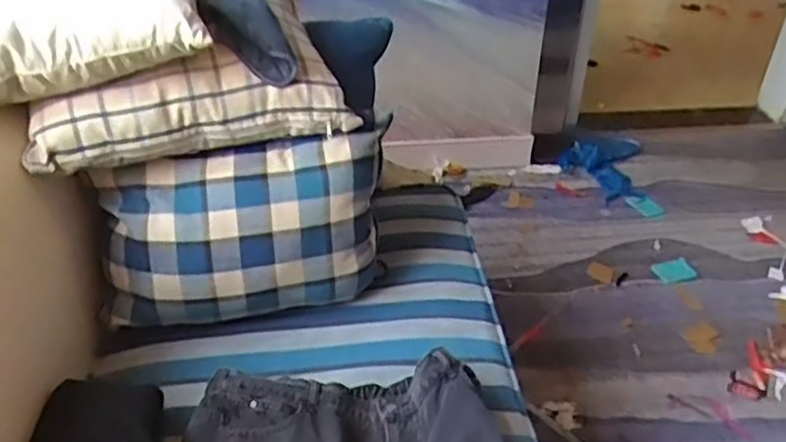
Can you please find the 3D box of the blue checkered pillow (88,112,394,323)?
[{"bbox_3d":[-0.215,0.030,1.078,0.436,0.275,0.113,-8,37,-13],"label":"blue checkered pillow"}]

